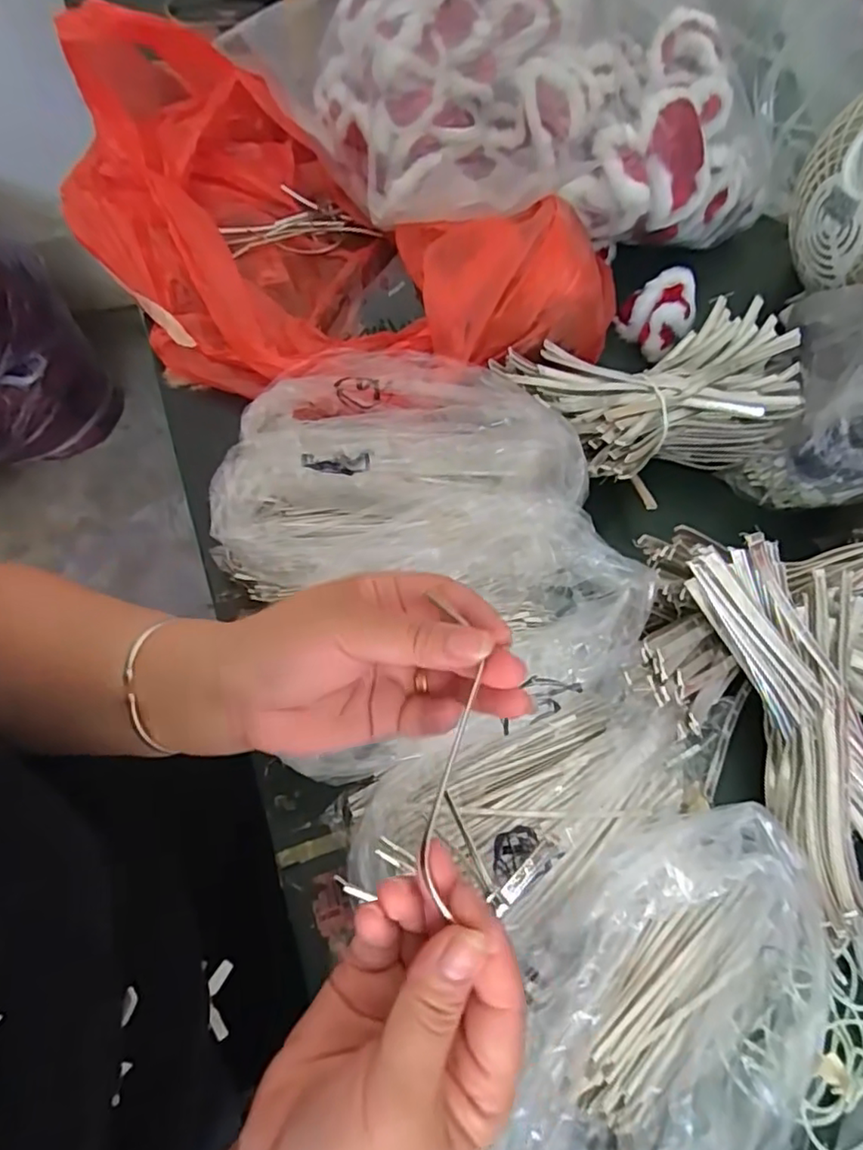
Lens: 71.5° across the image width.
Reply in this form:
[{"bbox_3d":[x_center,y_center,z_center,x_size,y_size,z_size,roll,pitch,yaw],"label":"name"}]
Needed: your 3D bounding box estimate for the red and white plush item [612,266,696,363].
[{"bbox_3d":[0.228,-0.267,0.599,0.072,0.052,0.073,-36,69,-21],"label":"red and white plush item"}]

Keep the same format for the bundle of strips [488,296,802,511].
[{"bbox_3d":[0.199,-0.149,0.517,0.254,0.060,0.152,-21,64,-15],"label":"bundle of strips"}]

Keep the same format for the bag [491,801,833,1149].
[{"bbox_3d":[0.117,0.236,0.299,0.225,0.052,0.148,-26,66,-17],"label":"bag"}]

